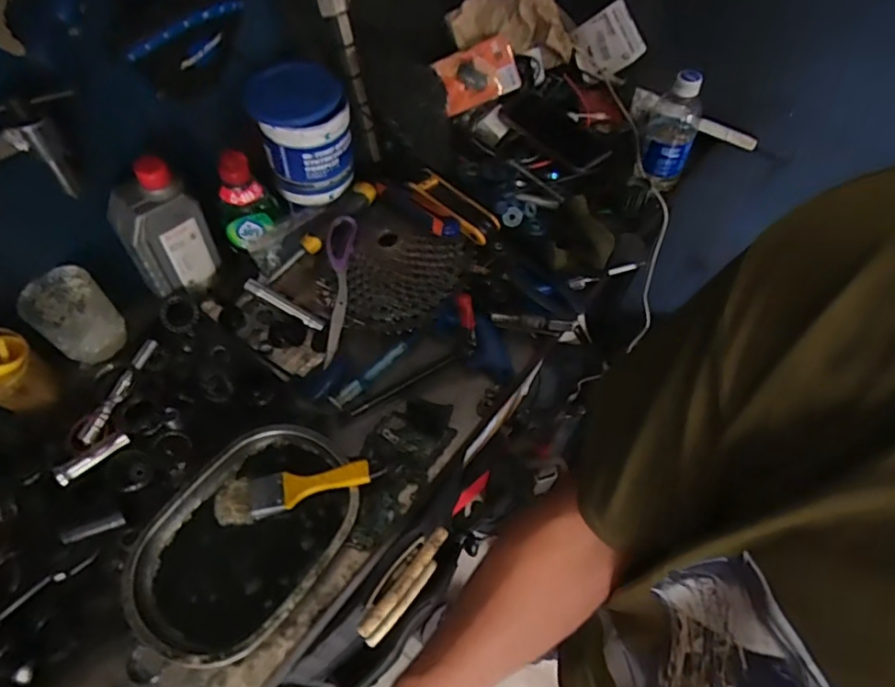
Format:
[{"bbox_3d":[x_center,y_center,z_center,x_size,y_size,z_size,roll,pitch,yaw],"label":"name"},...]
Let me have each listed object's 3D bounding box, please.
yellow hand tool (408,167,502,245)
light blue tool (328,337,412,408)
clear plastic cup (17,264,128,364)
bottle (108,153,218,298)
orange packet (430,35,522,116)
[{"bbox_3d":[0.006,-0.169,0.699,0.123,0.031,0.040,40,65,20],"label":"yellow hand tool"},{"bbox_3d":[-0.083,0.033,0.644,0.016,0.012,0.113,39,65,20],"label":"light blue tool"},{"bbox_3d":[-0.393,-0.027,0.606,0.069,0.079,0.070,1,58,-2],"label":"clear plastic cup"},{"bbox_3d":[-0.303,-0.114,0.621,0.080,0.174,0.044,-34,66,-21],"label":"bottle"},{"bbox_3d":[0.044,-0.378,0.802,0.112,0.072,0.026,-22,22,0],"label":"orange packet"}]

